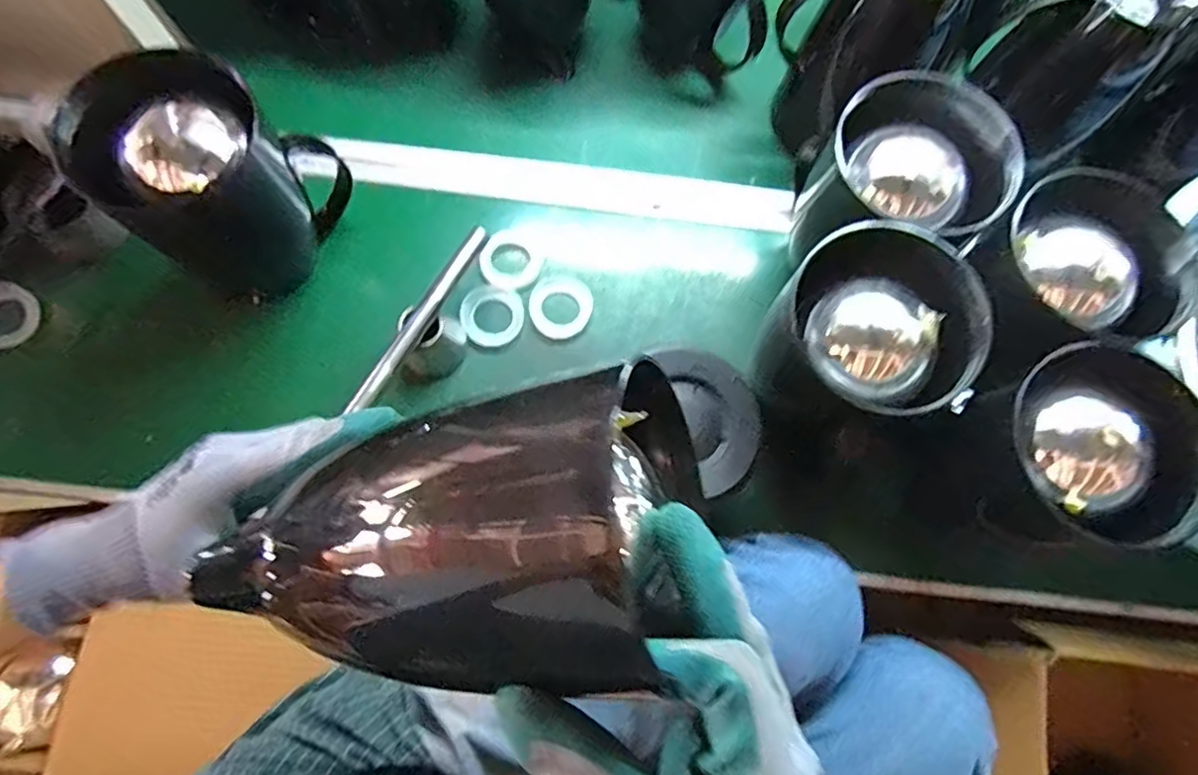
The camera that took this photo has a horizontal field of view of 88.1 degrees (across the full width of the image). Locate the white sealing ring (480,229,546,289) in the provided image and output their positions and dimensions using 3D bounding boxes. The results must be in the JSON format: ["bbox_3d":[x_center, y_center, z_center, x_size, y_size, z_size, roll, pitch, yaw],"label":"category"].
[{"bbox_3d":[-0.082,-0.121,0.591,0.058,0.014,0.057,1,74,-2],"label":"white sealing ring"}]

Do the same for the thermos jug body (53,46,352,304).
[{"bbox_3d":[-0.304,-0.170,0.520,0.120,0.201,0.145,23,75,4],"label":"thermos jug body"}]

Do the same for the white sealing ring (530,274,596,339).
[{"bbox_3d":[-0.036,-0.077,0.584,0.057,0.006,0.060,1,74,-2],"label":"white sealing ring"}]

